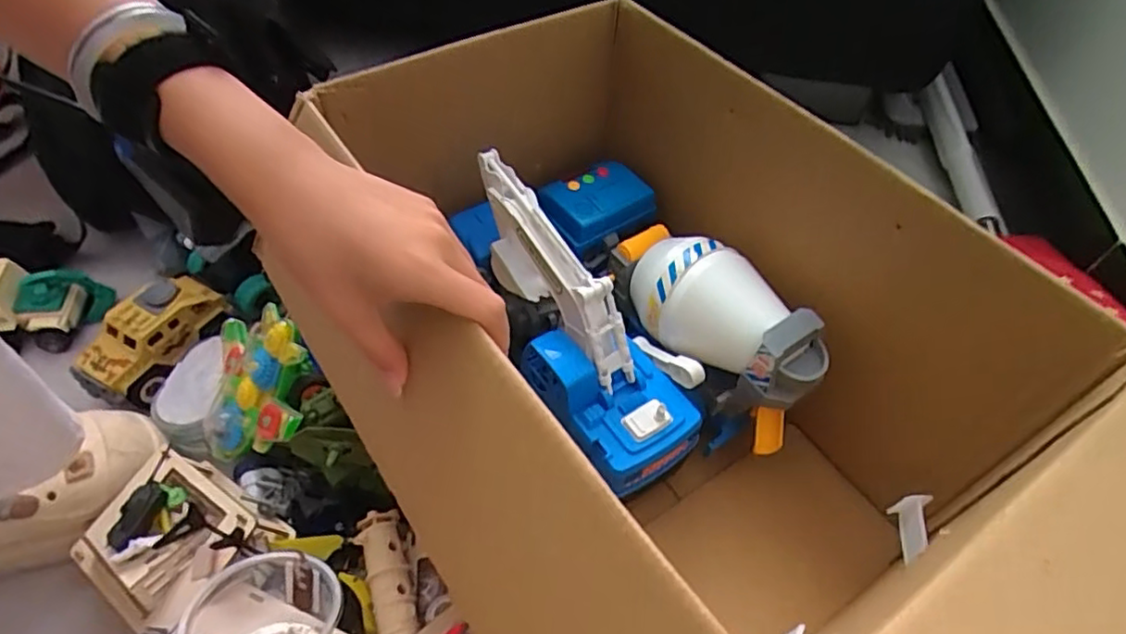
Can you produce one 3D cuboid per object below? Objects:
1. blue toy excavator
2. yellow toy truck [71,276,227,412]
[{"bbox_3d":[0.001,0.002,0.471,0.094,0.110,0.260,-27,77,-22],"label":"blue toy excavator"},{"bbox_3d":[-0.336,0.017,0.529,0.063,0.052,0.115,24,54,15],"label":"yellow toy truck"}]

